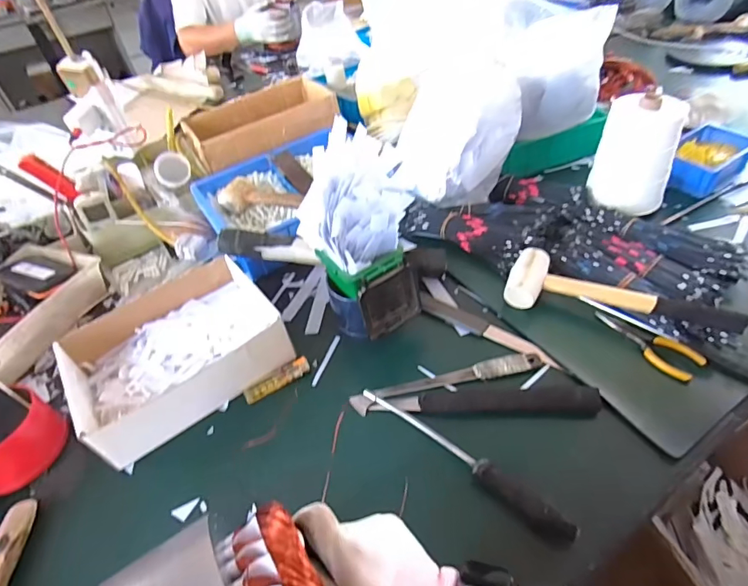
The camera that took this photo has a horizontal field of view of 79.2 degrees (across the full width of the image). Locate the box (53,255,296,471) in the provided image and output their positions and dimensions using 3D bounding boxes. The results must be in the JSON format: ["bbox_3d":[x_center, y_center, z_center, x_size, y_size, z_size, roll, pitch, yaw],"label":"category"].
[{"bbox_3d":[-0.253,0.069,0.581,0.244,0.069,0.194,-31,49,-21],"label":"box"}]

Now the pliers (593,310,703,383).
[{"bbox_3d":[0.325,0.061,0.546,0.122,0.015,0.043,31,57,33],"label":"pliers"}]

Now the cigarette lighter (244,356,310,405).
[{"bbox_3d":[-0.120,0.110,0.567,0.085,0.012,0.021,-30,49,-20],"label":"cigarette lighter"}]

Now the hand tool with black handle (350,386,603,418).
[{"bbox_3d":[0.110,0.120,0.505,0.268,0.020,0.042,-1,45,8],"label":"hand tool with black handle"}]

